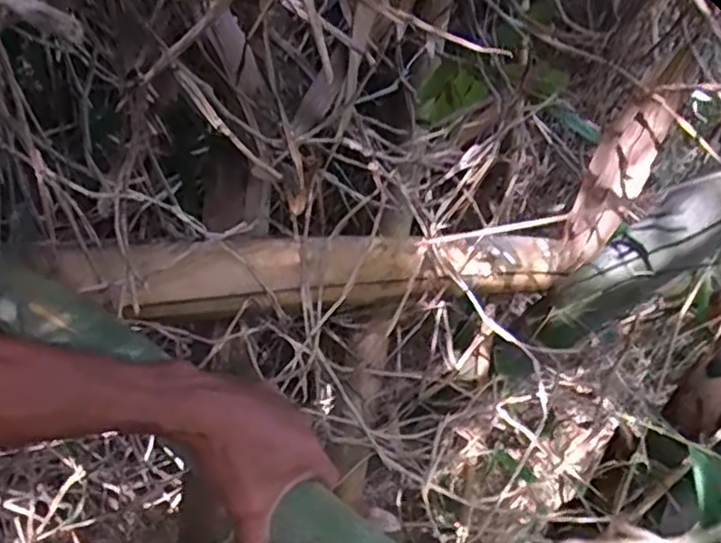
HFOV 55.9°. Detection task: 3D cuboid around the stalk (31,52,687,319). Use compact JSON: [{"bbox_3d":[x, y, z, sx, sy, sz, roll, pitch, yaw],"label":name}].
[{"bbox_3d":[0.027,-0.011,0.736,0.589,0.309,0.089,-18,57,-18],"label":"stalk"}]

